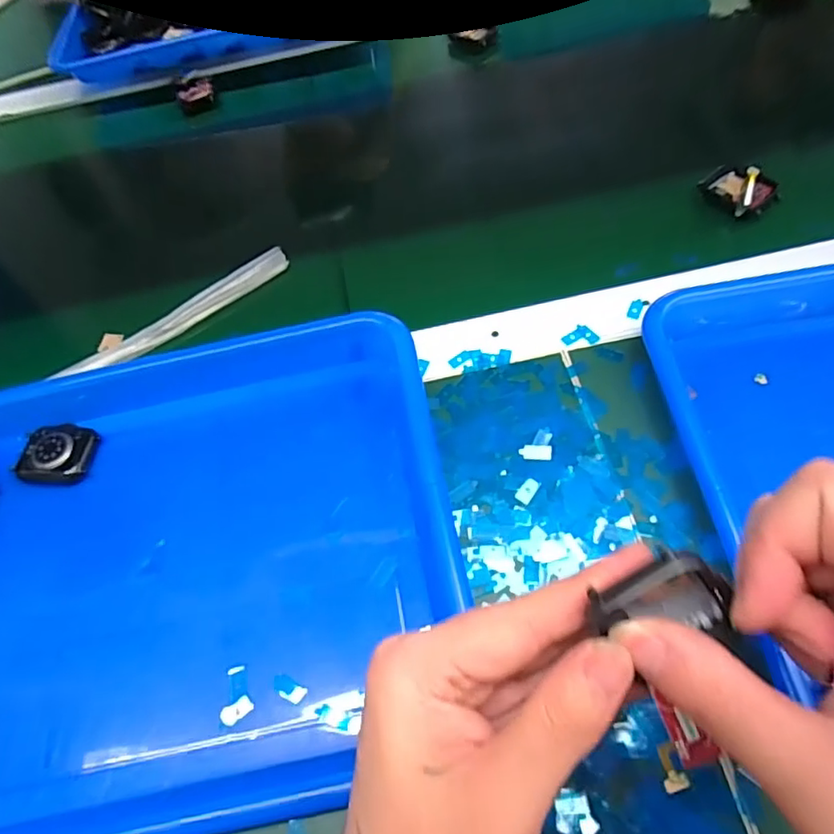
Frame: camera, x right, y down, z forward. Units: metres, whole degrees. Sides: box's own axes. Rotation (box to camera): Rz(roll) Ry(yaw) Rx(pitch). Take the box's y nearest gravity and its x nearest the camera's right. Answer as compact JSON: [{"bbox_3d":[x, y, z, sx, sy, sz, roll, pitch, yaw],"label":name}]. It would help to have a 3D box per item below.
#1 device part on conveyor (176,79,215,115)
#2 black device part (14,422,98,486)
[{"bbox_3d":[-0.216,-0.315,0.565,0.035,0.021,0.031,-15,59,-1],"label":"device part on conveyor"},{"bbox_3d":[-0.220,0.022,0.352,0.041,0.008,0.037,6,61,12],"label":"black device part"}]

